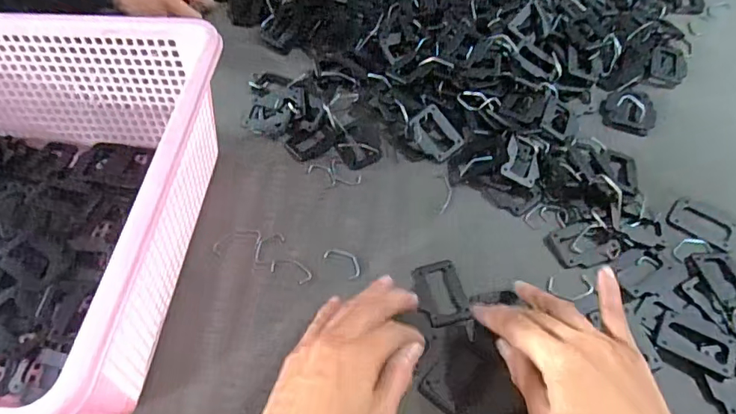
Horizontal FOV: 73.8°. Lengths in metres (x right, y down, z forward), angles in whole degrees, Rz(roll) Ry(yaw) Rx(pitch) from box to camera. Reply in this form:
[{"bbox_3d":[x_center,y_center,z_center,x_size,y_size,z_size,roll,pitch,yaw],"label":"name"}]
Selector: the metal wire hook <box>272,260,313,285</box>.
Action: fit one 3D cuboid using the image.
[{"bbox_3d":[-0.063,0.051,0.401,0.036,0.004,0.017,21,60,13],"label":"metal wire hook"}]

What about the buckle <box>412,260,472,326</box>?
[{"bbox_3d":[0.057,0.068,0.389,0.037,0.006,0.054,-10,58,-6],"label":"buckle"}]

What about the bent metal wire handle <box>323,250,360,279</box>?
[{"bbox_3d":[-0.019,0.045,0.403,0.034,0.004,0.018,38,65,22],"label":"bent metal wire handle"}]

